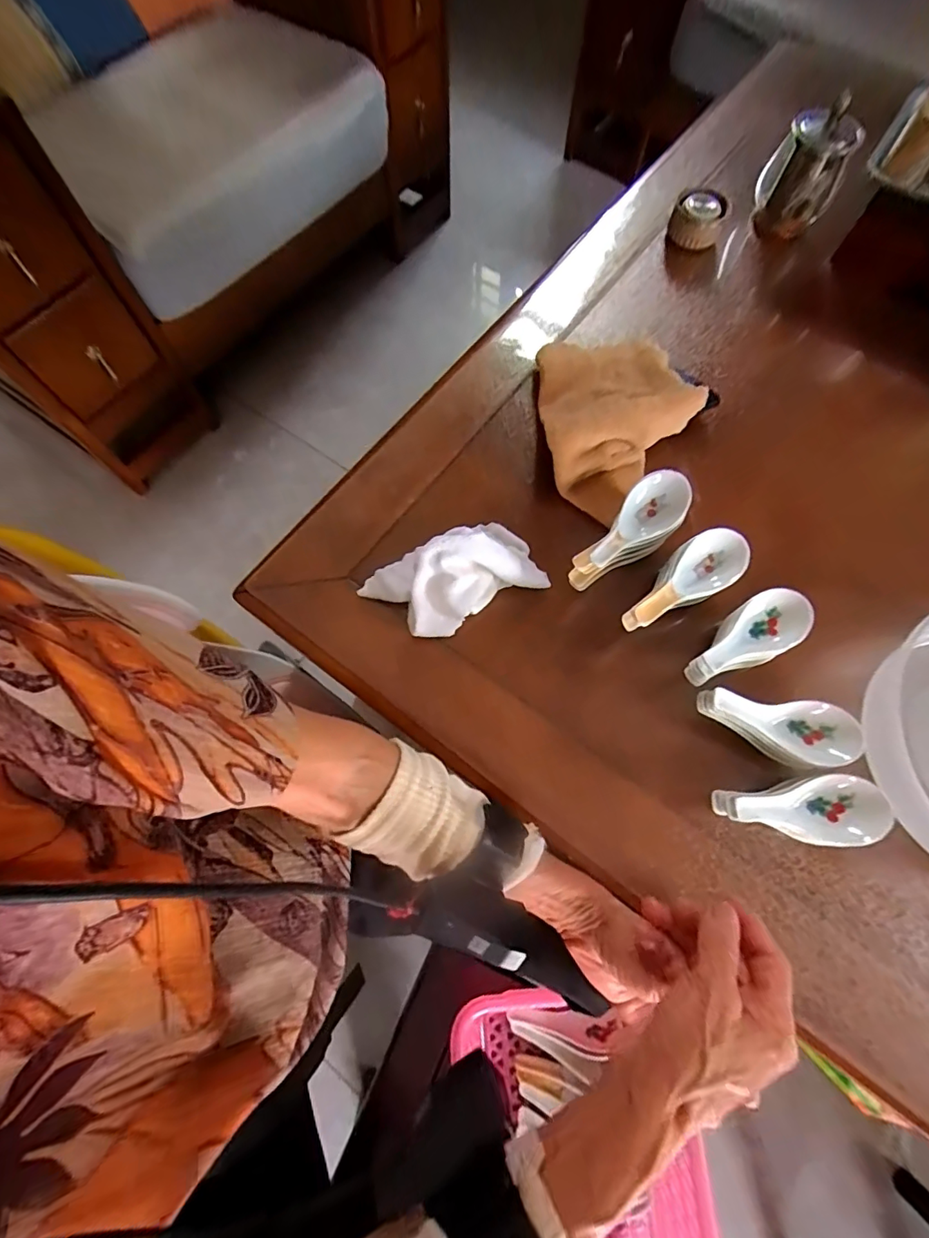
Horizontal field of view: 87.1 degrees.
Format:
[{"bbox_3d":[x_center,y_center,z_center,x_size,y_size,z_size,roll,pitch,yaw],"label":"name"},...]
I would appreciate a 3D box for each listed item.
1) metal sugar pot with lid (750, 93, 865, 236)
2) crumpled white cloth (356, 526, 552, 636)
[{"bbox_3d":[0.399,-0.523,0.584,0.089,0.112,0.070,30,72,10],"label":"metal sugar pot with lid"},{"bbox_3d":[-0.010,-0.041,0.420,0.150,0.067,0.087,-29,73,-11],"label":"crumpled white cloth"}]

